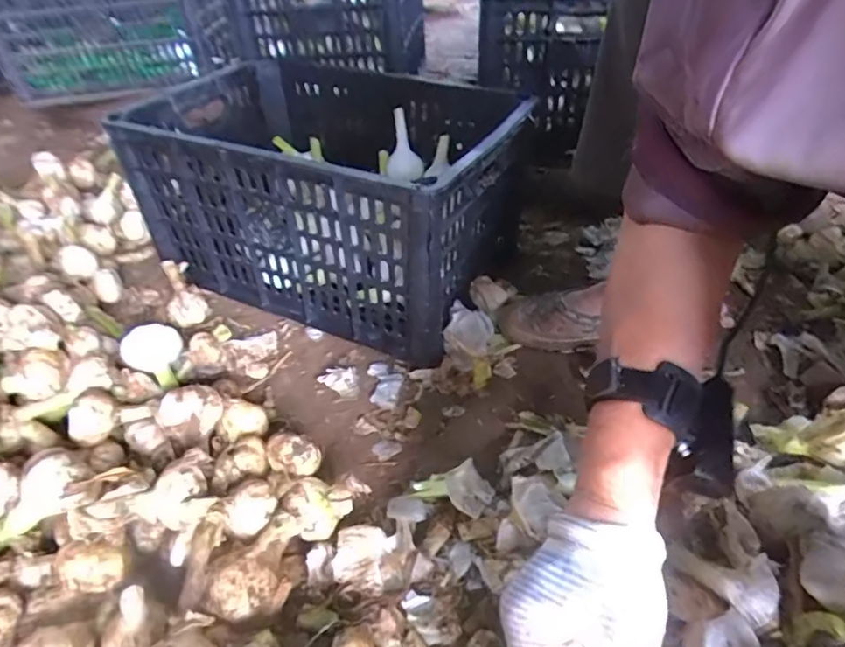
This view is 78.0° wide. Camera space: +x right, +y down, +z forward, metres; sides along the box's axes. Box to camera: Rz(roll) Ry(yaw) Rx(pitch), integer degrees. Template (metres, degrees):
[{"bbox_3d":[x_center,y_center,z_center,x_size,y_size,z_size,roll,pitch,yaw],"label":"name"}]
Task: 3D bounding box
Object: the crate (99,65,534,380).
[{"bbox_3d":[-0.107,-0.196,0.720,0.461,0.231,0.366,19,46,23],"label":"crate"}]

